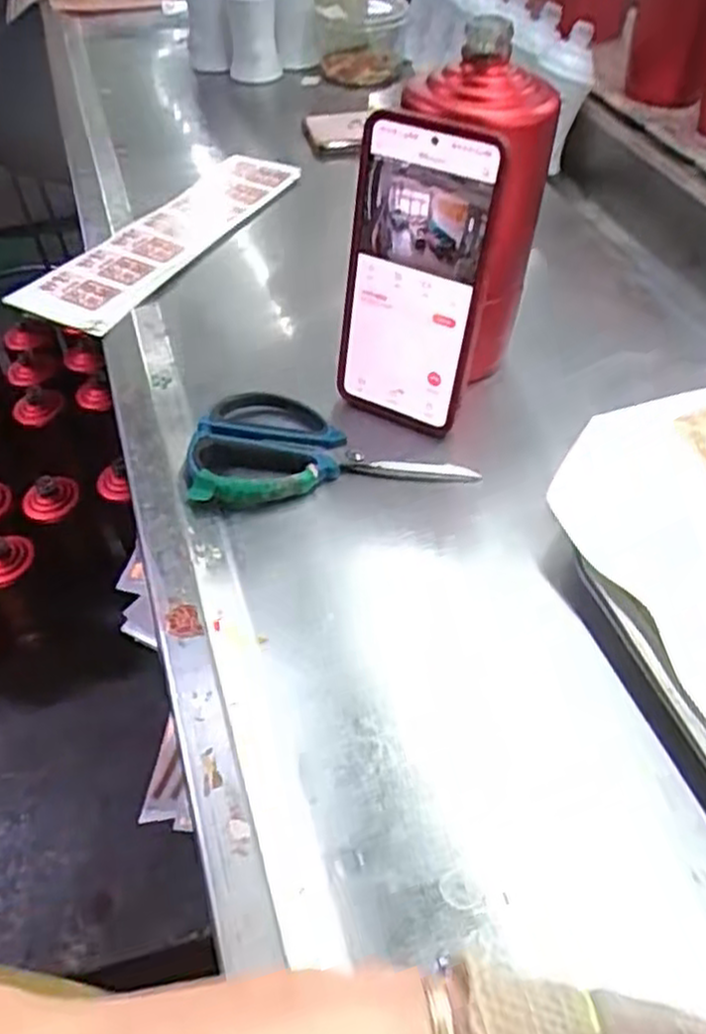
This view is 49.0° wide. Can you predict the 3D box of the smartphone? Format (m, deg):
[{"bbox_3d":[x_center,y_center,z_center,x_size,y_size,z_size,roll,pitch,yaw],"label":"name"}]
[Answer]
[{"bbox_3d":[0.033,-0.131,0.445,0.081,0.167,0.015,24,39,22],"label":"smartphone"}]

